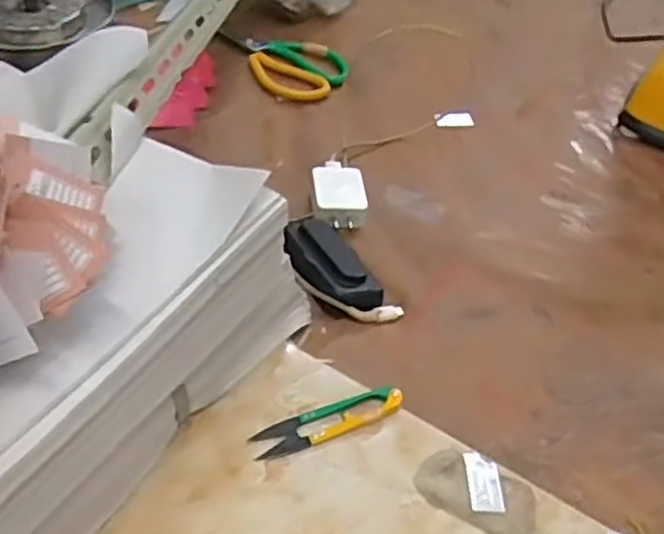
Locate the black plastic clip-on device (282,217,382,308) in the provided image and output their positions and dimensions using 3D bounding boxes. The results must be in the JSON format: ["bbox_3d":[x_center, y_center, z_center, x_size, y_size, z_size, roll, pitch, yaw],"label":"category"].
[{"bbox_3d":[-0.004,0.001,0.600,0.054,0.023,0.100,-21,50,-24],"label":"black plastic clip-on device"}]

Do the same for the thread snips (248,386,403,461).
[{"bbox_3d":[-0.001,0.100,0.491,0.101,0.010,0.023,-15,48,-19],"label":"thread snips"}]

